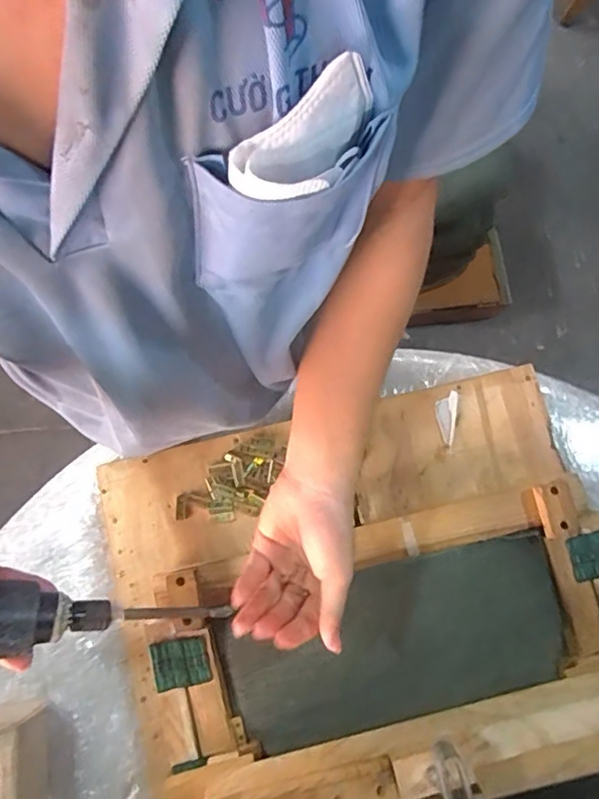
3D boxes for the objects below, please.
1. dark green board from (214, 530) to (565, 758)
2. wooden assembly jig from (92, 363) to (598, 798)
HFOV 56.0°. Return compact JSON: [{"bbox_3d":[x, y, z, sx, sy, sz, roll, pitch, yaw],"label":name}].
[{"bbox_3d":[0.100,0.248,0.582,0.350,0.024,0.145,-13,79,-4],"label":"dark green board"},{"bbox_3d":[0.070,0.209,0.592,0.537,0.148,0.413,-12,79,-4],"label":"wooden assembly jig"}]

